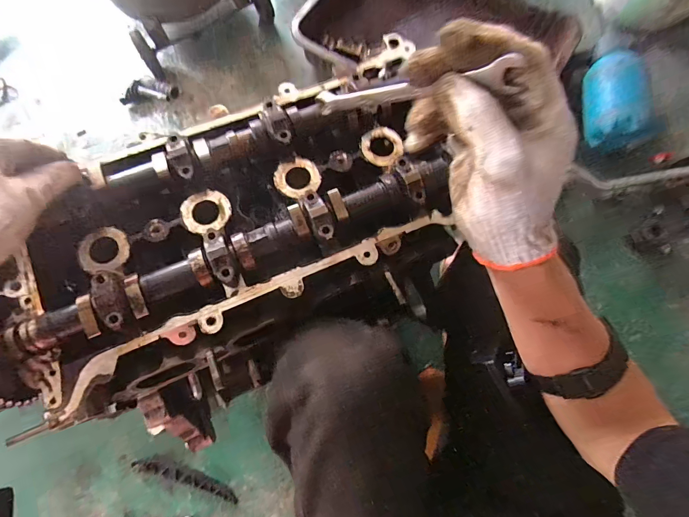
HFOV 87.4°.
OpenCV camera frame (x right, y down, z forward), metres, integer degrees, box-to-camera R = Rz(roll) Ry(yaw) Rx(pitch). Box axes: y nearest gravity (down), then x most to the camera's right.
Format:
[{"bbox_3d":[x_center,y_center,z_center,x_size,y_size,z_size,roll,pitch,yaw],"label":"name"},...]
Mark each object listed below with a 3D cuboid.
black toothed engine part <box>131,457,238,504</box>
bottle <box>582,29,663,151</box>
[{"bbox_3d":[-0.323,0.445,0.735,0.220,0.019,0.039,15,76,6],"label":"black toothed engine part"},{"bbox_3d":[0.606,-0.379,0.807,0.117,0.108,0.273,0,75,2],"label":"bottle"}]

